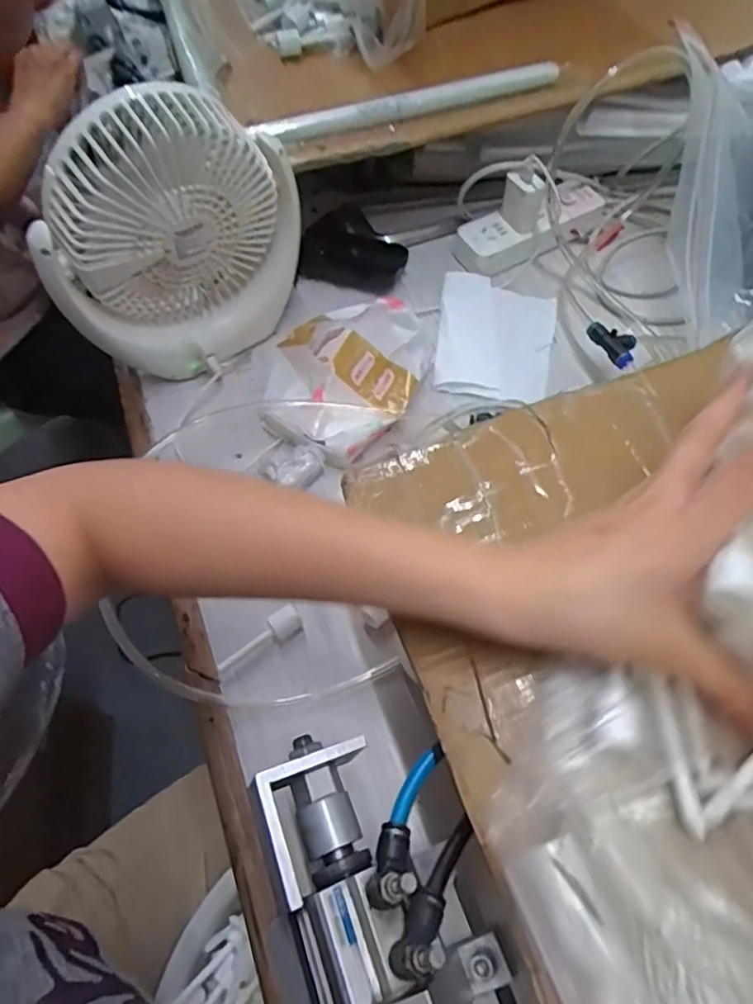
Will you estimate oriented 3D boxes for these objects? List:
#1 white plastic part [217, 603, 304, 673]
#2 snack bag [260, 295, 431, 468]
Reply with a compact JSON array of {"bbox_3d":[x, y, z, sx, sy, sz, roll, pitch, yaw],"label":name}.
[{"bbox_3d":[-0.082,0.095,0.408,0.063,0.014,0.015,-28,63,-12],"label":"white plastic part"},{"bbox_3d":[-0.030,-0.108,0.493,0.139,0.069,0.117,-38,66,-17],"label":"snack bag"}]

